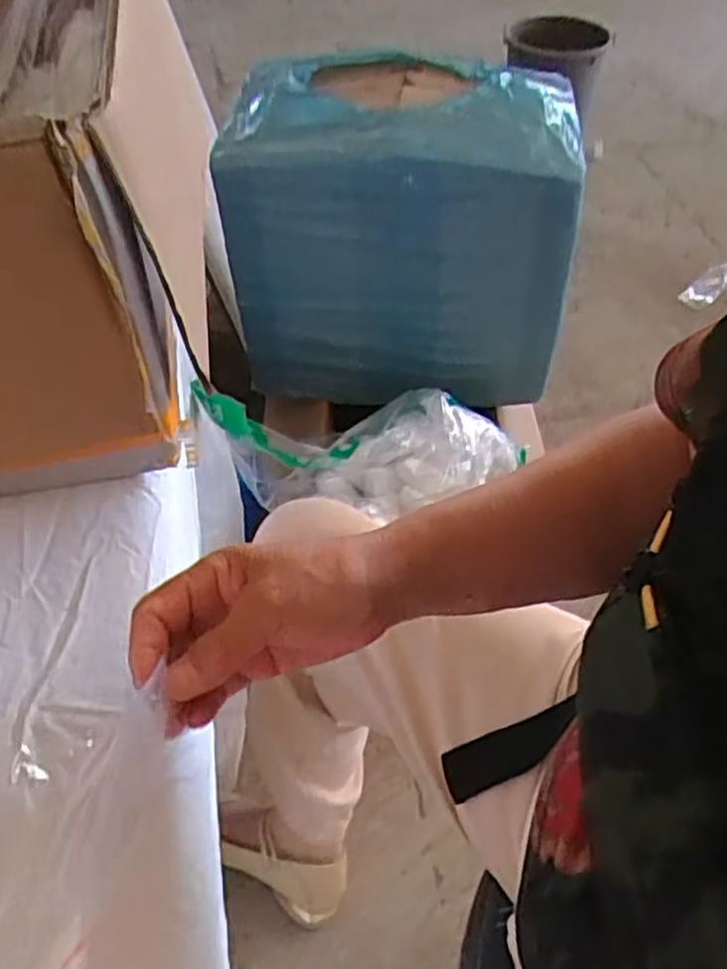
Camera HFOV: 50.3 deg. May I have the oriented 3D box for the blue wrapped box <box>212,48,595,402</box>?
[{"bbox_3d":[0.047,-0.331,1.034,0.417,0.363,0.267,-2,49,-1],"label":"blue wrapped box"}]

